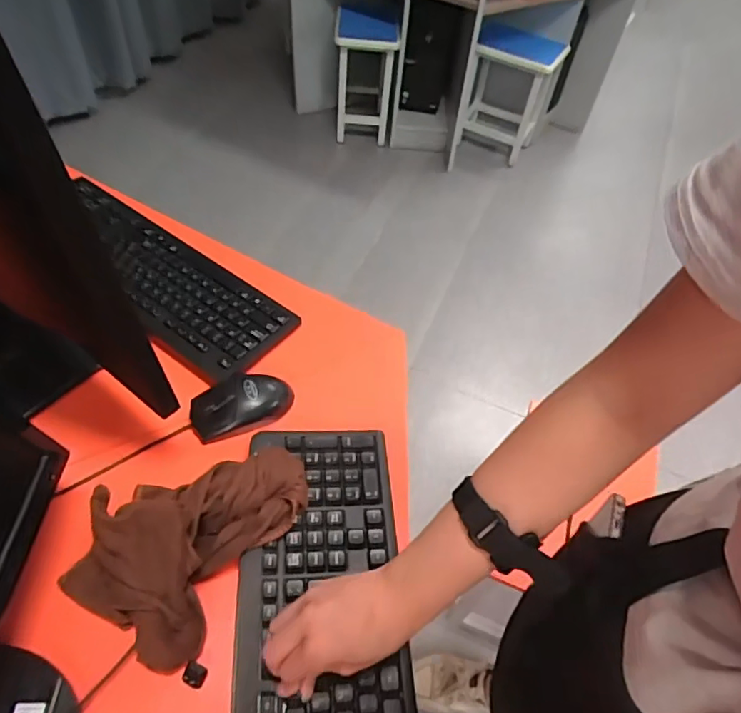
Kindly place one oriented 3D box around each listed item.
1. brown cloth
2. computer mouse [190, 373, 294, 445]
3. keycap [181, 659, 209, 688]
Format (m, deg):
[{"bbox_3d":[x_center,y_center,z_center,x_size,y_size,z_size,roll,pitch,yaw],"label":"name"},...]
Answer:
[{"bbox_3d":[-0.156,0.144,0.479,0.135,0.088,0.195,31,56,17],"label":"brown cloth"},{"bbox_3d":[-0.139,0.047,0.593,0.106,0.031,0.061,-13,55,-16],"label":"computer mouse"},{"bbox_3d":[-0.142,0.257,0.446,0.018,0.006,0.016,22,54,11],"label":"keycap"}]

